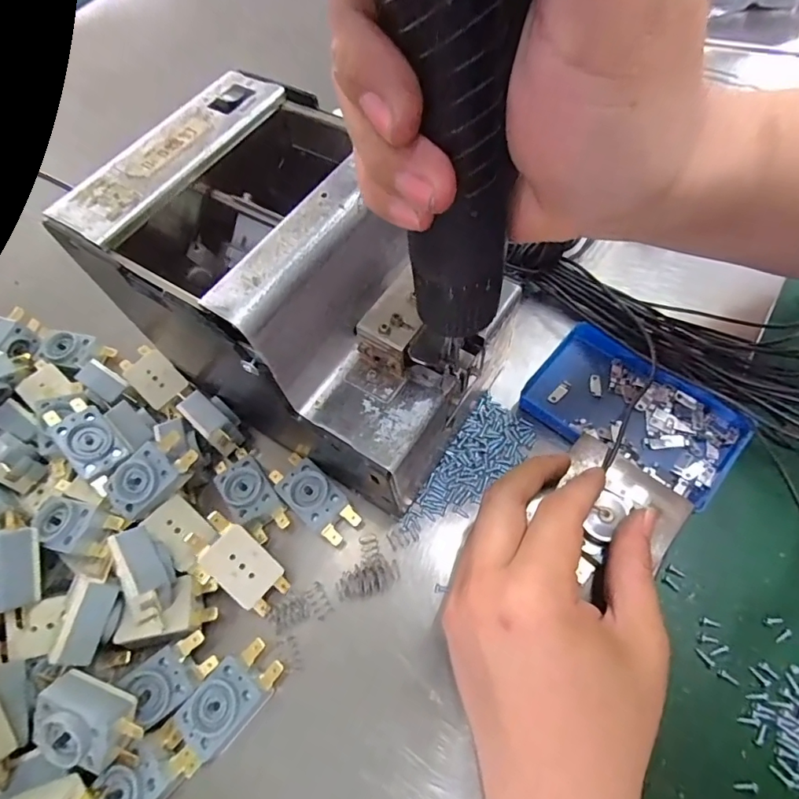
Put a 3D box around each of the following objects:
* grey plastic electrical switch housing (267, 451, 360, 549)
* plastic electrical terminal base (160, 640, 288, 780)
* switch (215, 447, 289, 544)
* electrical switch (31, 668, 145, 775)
[{"bbox_3d":[-0.050,0.055,0.275,0.057,0.016,0.026,37,71,20],"label":"grey plastic electrical switch housing"},{"bbox_3d":[-0.085,0.147,0.230,0.028,0.019,0.059,38,71,20],"label":"plastic electrical terminal base"},{"bbox_3d":[-0.087,0.054,0.281,0.025,0.019,0.056,-38,67,-15],"label":"switch"},{"bbox_3d":[-0.136,0.143,0.213,0.044,0.025,0.023,19,106,-3],"label":"electrical switch"}]

